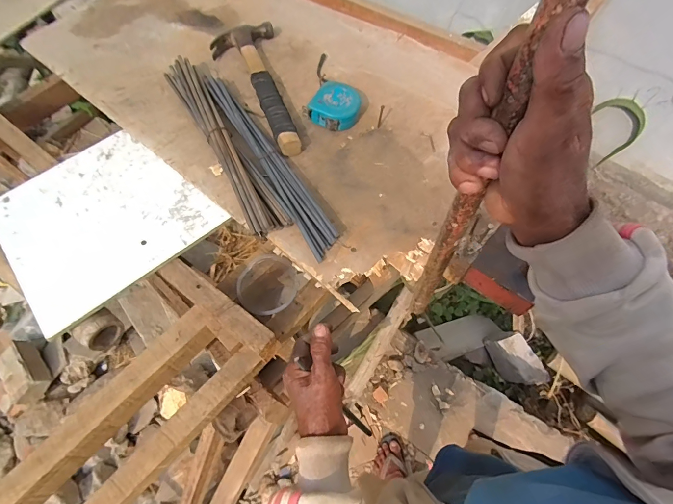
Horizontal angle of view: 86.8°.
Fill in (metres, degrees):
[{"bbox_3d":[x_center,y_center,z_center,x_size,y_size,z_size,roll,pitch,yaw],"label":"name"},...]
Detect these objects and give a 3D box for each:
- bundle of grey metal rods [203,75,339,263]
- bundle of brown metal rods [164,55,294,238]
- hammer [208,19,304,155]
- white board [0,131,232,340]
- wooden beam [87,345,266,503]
[{"bbox_3d":[-0.113,-0.155,0.554,0.043,0.031,0.388,-30,64,-13],"label":"bundle of grey metal rods"},{"bbox_3d":[-0.187,-0.188,0.574,0.058,0.033,0.404,-28,64,-13],"label":"bundle of brown metal rods"},{"bbox_3d":[-0.139,-0.292,0.631,0.117,0.030,0.335,-16,62,-7],"label":"hammer"},{"bbox_3d":[-0.361,-0.059,0.545,0.264,0.010,0.287,-39,66,-18],"label":"white board"},{"bbox_3d":[-0.211,0.244,0.459,0.033,0.041,0.293,38,71,20],"label":"wooden beam"}]

